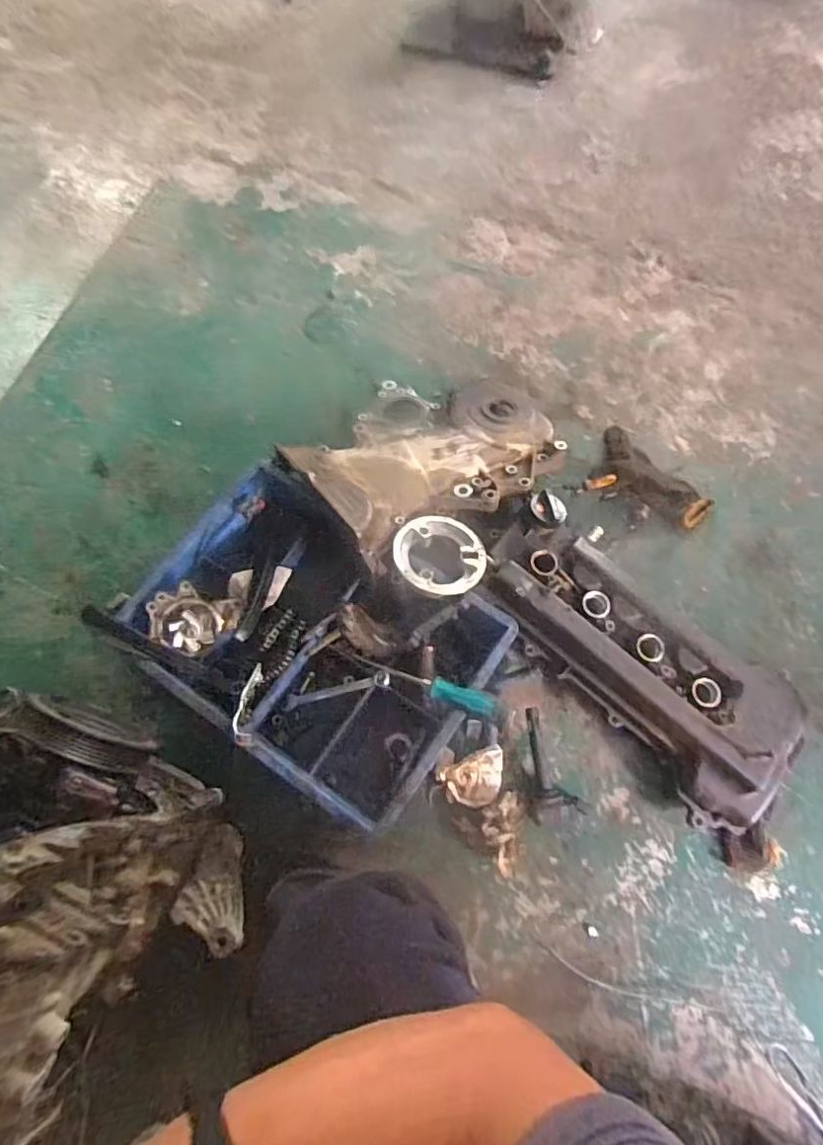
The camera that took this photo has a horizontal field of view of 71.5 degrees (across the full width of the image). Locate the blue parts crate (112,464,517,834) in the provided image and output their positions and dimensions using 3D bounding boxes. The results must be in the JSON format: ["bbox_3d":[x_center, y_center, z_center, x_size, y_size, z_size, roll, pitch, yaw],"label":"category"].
[{"bbox_3d":[-0.125,0.084,0.770,0.444,0.116,0.329,33,74,10],"label":"blue parts crate"}]

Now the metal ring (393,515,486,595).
[{"bbox_3d":[0.038,-0.025,0.761,0.119,0.040,0.114,0,69,0],"label":"metal ring"}]

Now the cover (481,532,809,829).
[{"bbox_3d":[0.307,0.115,0.768,0.476,0.106,0.207,40,74,14],"label":"cover"}]

